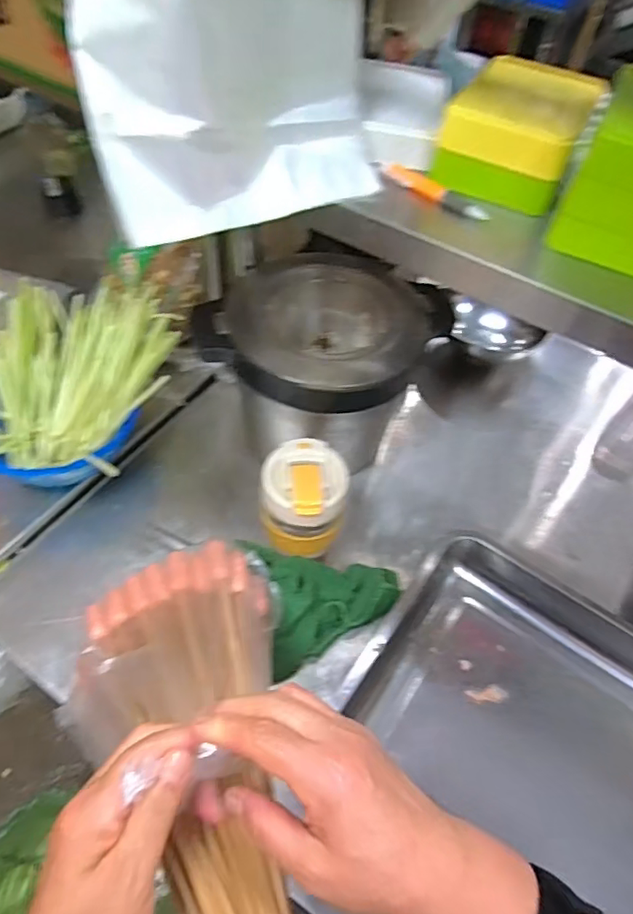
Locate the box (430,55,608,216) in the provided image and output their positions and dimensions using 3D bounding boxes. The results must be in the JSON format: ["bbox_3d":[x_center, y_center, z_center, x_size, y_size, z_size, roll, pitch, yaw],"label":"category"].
[{"bbox_3d":[0.191,-0.312,0.544,0.115,0.070,0.148,25,55,13],"label":"box"}]

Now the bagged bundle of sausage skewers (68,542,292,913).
[{"bbox_3d":[-0.070,0.196,0.342,0.146,0.059,0.384,-12,33,-14],"label":"bagged bundle of sausage skewers"}]

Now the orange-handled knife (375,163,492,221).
[{"bbox_3d":[0.104,-0.247,0.524,0.122,0.012,0.021,33,57,18],"label":"orange-handled knife"}]

